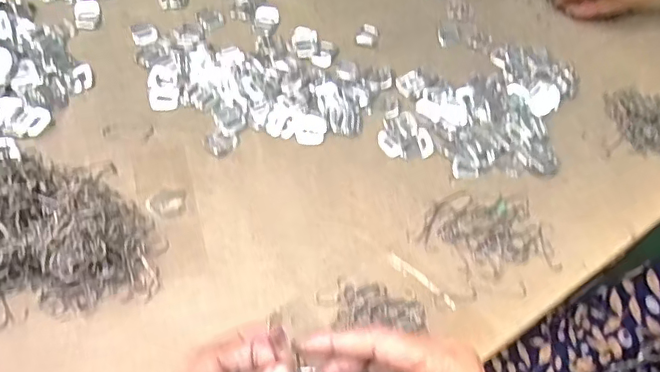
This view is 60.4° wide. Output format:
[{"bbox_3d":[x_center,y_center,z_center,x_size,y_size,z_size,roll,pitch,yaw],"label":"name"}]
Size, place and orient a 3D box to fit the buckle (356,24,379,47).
[{"bbox_3d":[0.041,-0.166,0.620,0.021,0.004,0.030,16,55,6],"label":"buckle"}]

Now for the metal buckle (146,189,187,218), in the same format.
[{"bbox_3d":[-0.139,0.014,0.484,0.032,0.004,0.027,0,55,-5],"label":"metal buckle"}]

